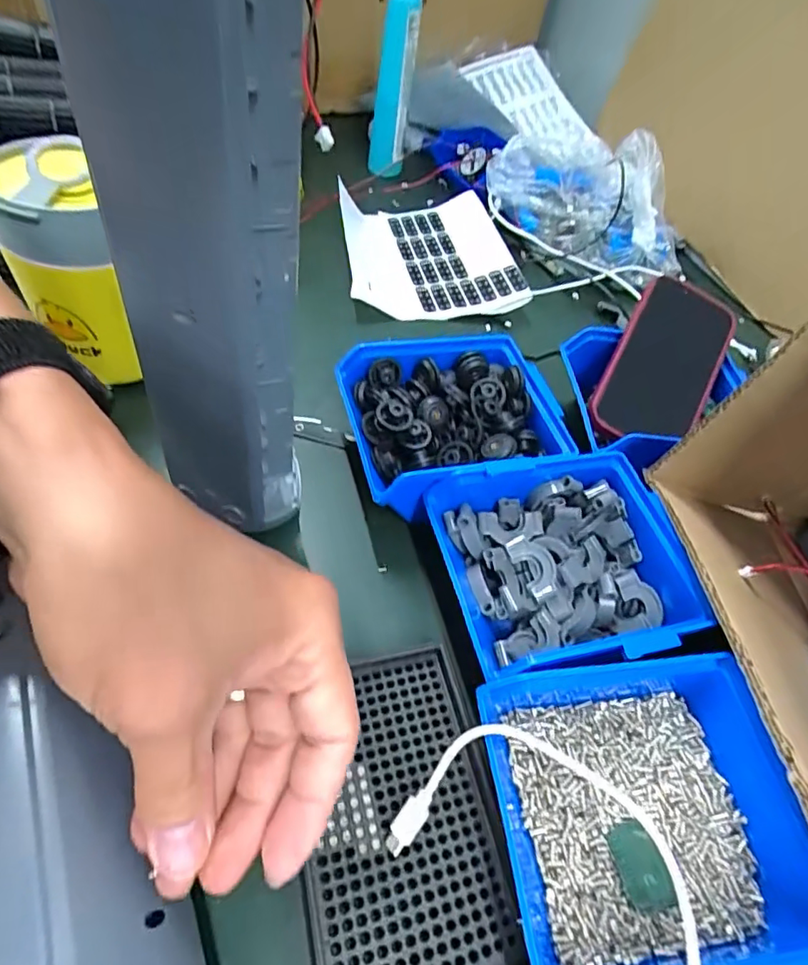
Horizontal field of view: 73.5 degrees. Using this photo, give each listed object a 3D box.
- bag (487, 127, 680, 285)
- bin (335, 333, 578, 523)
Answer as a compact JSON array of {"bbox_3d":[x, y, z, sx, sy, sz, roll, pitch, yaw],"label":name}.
[{"bbox_3d":[0.191,-0.290,0.560,0.218,0.117,0.084,29,53,11],"label":"bag"},{"bbox_3d":[0.032,-0.037,0.372,0.136,0.064,0.117,-11,54,-14],"label":"bin"}]

